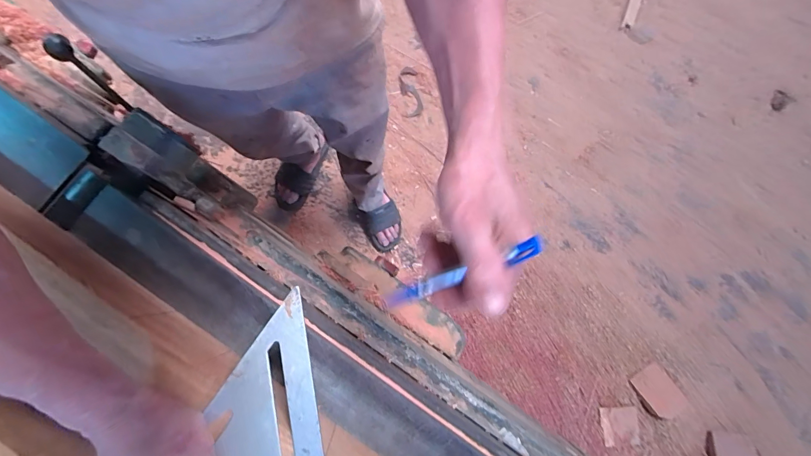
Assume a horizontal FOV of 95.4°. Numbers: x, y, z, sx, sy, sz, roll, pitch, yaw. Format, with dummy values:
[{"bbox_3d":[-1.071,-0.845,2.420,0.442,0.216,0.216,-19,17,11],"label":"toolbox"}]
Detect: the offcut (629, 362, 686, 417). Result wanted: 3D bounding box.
[{"bbox_3d":[0.790,0.508,1.149,0.110,0.013,0.148,-31,85,-8],"label":"offcut"}]

